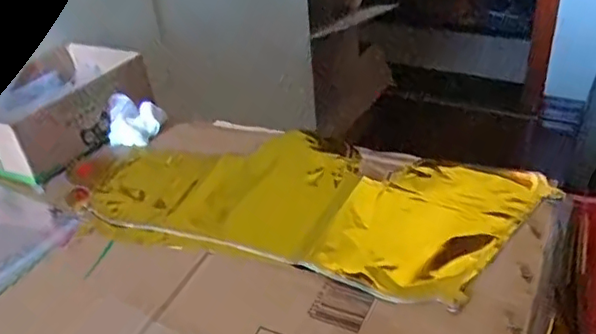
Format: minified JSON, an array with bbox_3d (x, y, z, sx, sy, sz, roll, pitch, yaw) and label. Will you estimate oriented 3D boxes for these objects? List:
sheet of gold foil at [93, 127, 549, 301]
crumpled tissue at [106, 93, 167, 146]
[{"bbox_3d":[-0.005,0.023,0.526,0.402,0.010,0.178,8,37,20],"label":"sheet of gold foil"},{"bbox_3d":[-0.180,-0.054,0.635,0.052,0.035,0.050,2,35,12],"label":"crumpled tissue"}]

